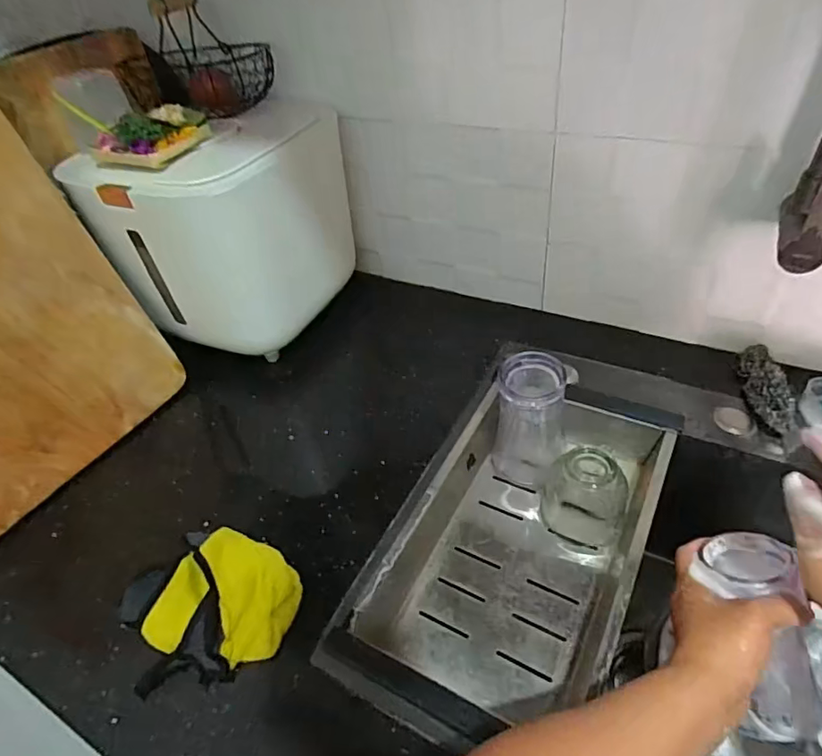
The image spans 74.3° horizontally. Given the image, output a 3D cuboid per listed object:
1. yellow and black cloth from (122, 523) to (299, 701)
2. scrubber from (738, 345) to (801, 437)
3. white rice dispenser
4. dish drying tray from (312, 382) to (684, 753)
[{"bbox_3d":[-0.169,0.189,0.449,0.142,0.050,0.103,-18,44,-11],"label":"yellow and black cloth"},{"bbox_3d":[0.370,0.007,0.567,0.036,0.034,0.126,0,43,8],"label":"scrubber"},{"bbox_3d":[-0.229,-0.189,0.689,0.210,0.228,0.252,15,47,22],"label":"white rice dispenser"},{"bbox_3d":[0.105,0.149,0.513,0.199,0.057,0.373,19,49,25],"label":"dish drying tray"}]

